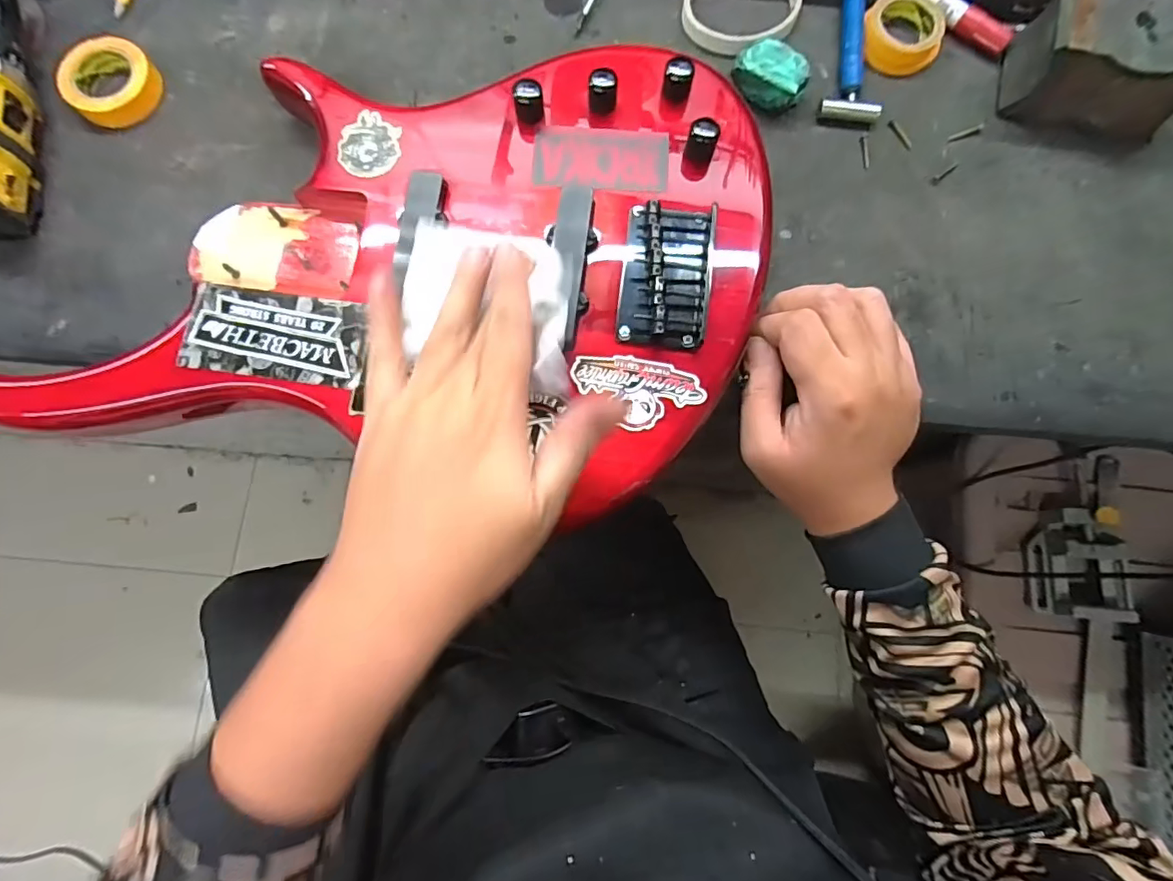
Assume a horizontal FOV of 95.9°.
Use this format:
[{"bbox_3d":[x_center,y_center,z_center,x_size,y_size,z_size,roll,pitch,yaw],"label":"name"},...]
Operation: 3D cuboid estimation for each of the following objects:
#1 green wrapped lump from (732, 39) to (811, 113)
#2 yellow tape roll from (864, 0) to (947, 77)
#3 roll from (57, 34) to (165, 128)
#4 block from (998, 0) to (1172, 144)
[{"bbox_3d":[0.128,-0.254,0.368,0.048,0.020,0.032,35,80,6],"label":"green wrapped lump"},{"bbox_3d":[0.227,-0.295,0.385,0.060,0.018,0.057,0,79,-1],"label":"yellow tape roll"},{"bbox_3d":[-0.333,-0.252,0.370,0.056,0.016,0.058,0,79,-1],"label":"roll"},{"bbox_3d":[0.347,-0.253,0.352,0.103,0.052,0.071,14,80,3],"label":"block"}]

